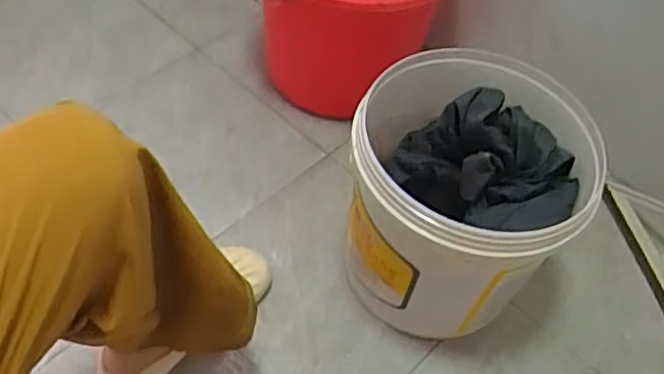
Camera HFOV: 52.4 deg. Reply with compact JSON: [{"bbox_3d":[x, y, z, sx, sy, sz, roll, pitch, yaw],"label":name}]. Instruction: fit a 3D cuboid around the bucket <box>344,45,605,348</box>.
[{"bbox_3d":[0.151,0.009,0.800,0.250,0.230,0.280,19,53,8],"label":"bucket"}]

